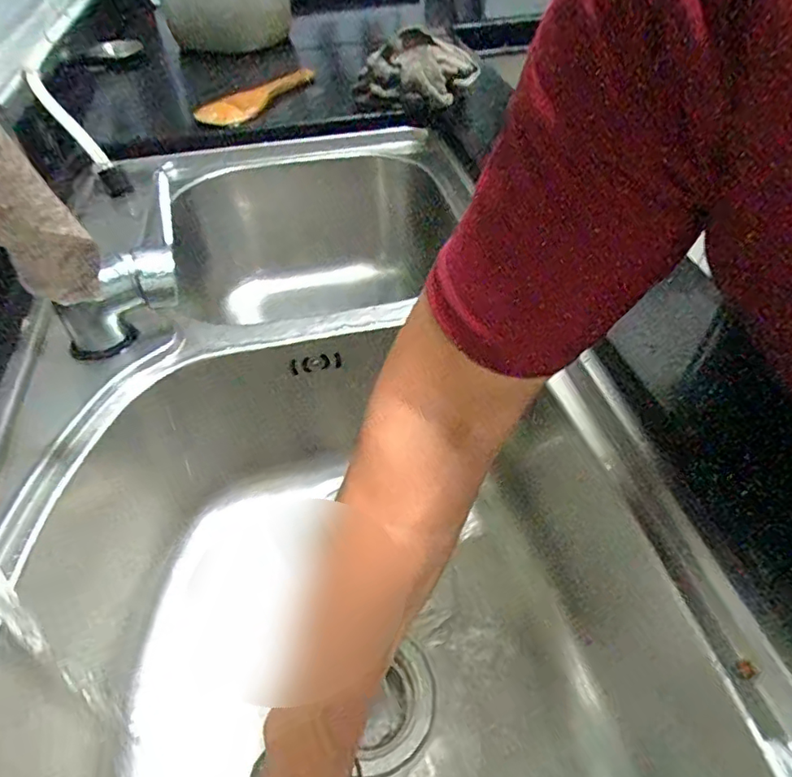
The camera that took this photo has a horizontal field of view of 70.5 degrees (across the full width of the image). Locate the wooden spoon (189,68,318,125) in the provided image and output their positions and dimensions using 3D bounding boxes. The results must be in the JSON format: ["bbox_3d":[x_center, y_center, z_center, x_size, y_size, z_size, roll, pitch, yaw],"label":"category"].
[{"bbox_3d":[-0.172,-0.389,0.738,0.047,0.023,0.198,28,53,27],"label":"wooden spoon"}]

